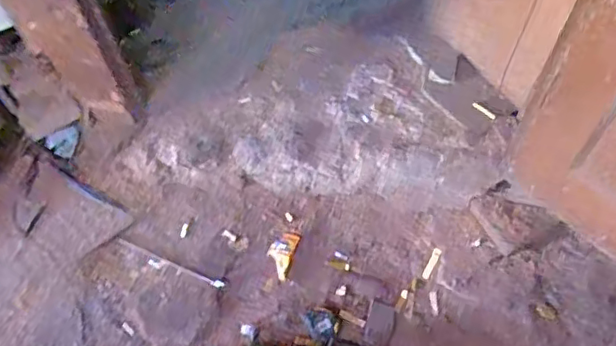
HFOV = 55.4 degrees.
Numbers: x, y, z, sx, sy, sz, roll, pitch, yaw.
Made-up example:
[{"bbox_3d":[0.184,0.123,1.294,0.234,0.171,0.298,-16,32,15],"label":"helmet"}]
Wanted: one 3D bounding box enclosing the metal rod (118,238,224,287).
[{"bbox_3d":[-0.319,0.209,1.365,0.263,0.008,0.015,24,62,0],"label":"metal rod"}]

